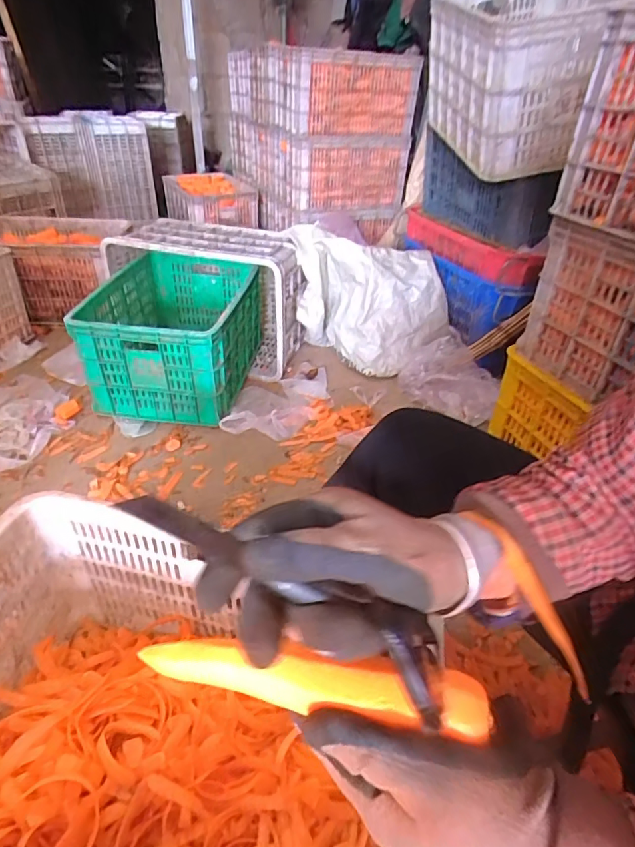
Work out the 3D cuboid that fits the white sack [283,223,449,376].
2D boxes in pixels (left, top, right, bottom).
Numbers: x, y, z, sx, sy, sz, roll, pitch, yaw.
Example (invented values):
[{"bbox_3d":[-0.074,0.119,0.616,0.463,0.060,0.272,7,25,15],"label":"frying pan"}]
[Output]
[{"bbox_3d":[0.147,-0.364,1.431,0.446,0.337,0.272,21,39,24],"label":"white sack"}]

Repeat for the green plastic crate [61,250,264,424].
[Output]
[{"bbox_3d":[-0.370,-0.255,1.321,0.387,0.257,0.530,3,36,-2],"label":"green plastic crate"}]

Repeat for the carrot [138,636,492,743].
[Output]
[{"bbox_3d":[-0.010,0.147,0.285,0.206,0.026,0.028,-1,34,18],"label":"carrot"}]

